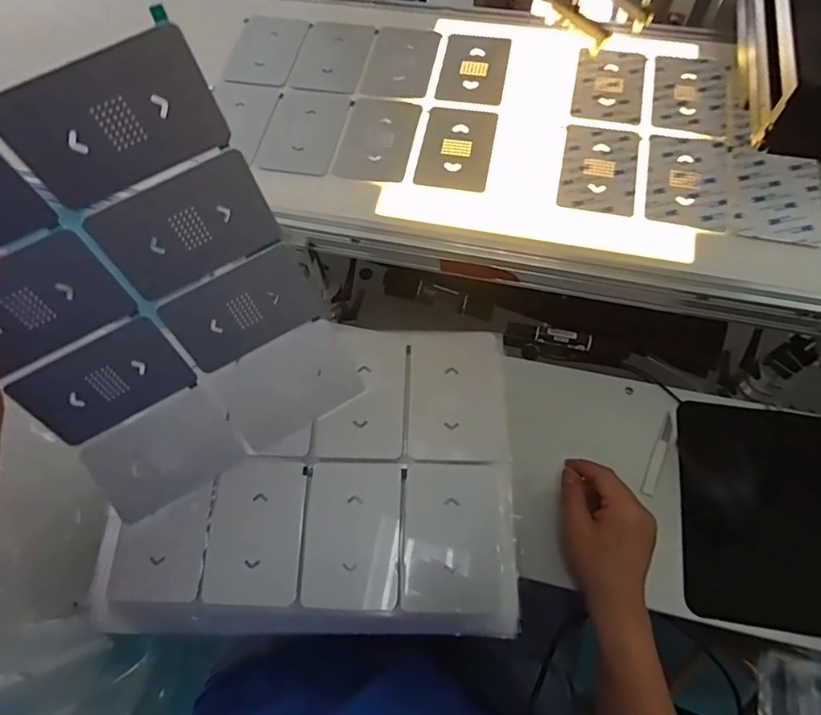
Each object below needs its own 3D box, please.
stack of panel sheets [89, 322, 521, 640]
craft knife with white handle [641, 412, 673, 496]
[{"bbox_3d":[-0.084,0.102,0.457,0.341,0.022,0.252,-1,66,3],"label":"stack of panel sheets"},{"bbox_3d":[0.264,0.102,0.547,0.012,0.004,0.092,24,69,13],"label":"craft knife with white handle"}]

